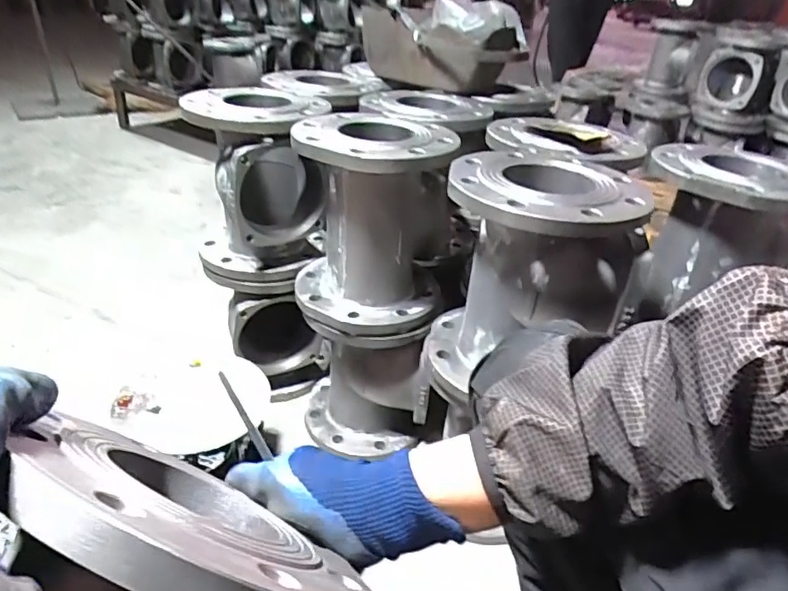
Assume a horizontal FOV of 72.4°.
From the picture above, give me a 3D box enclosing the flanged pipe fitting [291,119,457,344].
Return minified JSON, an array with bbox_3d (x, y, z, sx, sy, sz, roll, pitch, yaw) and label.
[{"bbox_3d":[-0.032,-0.094,0.755,0.202,0.265,0.197,8,32,4],"label":"flanged pipe fitting"}]

